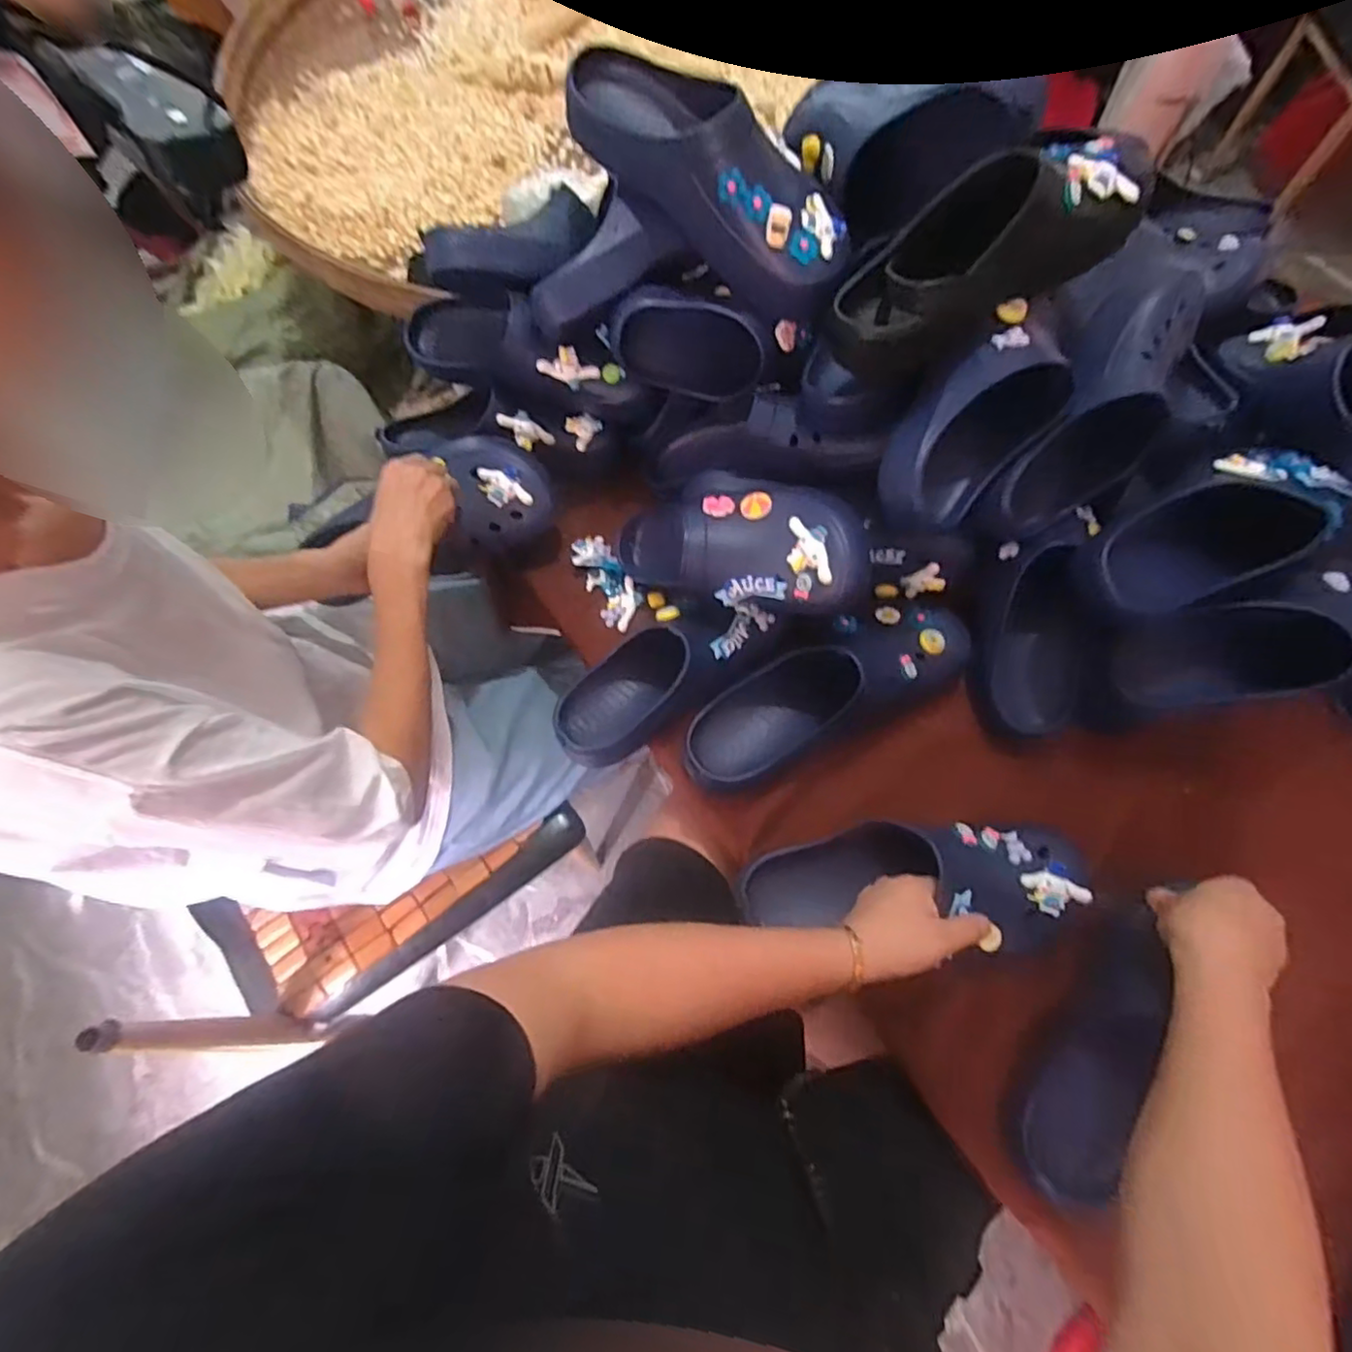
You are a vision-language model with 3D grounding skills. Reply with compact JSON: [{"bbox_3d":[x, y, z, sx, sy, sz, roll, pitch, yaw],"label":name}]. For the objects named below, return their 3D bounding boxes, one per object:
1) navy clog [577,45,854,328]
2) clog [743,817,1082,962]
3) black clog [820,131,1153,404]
[{"bbox_3d":[0.036,-0.462,0.566,0.296,0.104,0.094,42,73,1],"label":"navy clog"},{"bbox_3d":[0.203,0.173,0.530,0.281,0.087,0.097,-1,66,10],"label":"clog"},{"bbox_3d":[0.249,-0.348,0.516,0.260,0.123,0.093,-28,66,18],"label":"black clog"}]

